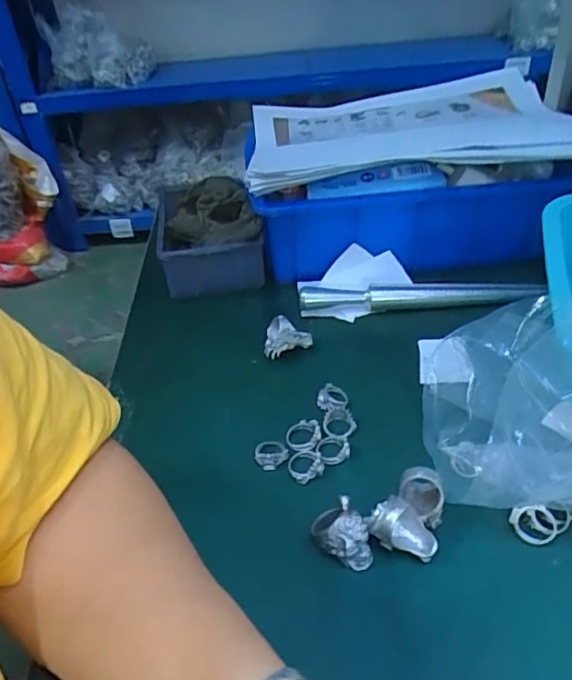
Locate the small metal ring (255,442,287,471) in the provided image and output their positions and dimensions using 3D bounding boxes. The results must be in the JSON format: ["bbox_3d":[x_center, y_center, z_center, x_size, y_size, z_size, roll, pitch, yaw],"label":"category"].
[{"bbox_3d":[-0.010,0.074,0.366,0.021,0.008,0.022,-3,39,3],"label":"small metal ring"}]

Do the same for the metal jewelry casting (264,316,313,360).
[{"bbox_3d":[0.001,-0.002,0.441,0.039,0.034,0.017,-9,39,-4],"label":"metal jewelry casting"}]

